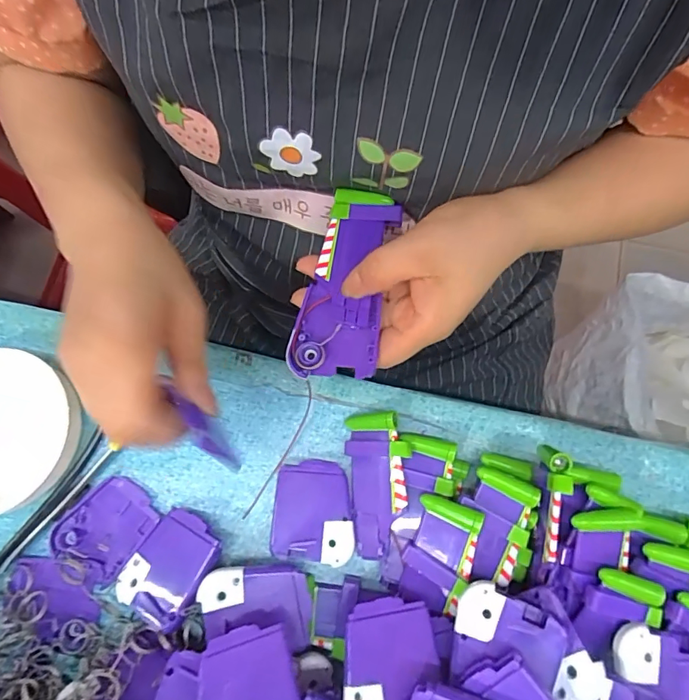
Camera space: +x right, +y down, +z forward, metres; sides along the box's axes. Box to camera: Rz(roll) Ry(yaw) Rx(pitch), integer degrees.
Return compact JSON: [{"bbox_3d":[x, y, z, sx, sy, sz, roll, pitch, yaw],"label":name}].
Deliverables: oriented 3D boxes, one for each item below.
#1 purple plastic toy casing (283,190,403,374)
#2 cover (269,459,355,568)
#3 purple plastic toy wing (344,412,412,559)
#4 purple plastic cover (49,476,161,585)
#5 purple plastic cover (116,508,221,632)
[{"bbox_3d":[0.002,-0.041,0.286,0.049,0.008,0.119,12,79,4],"label":"purple plastic toy casing"},{"bbox_3d":[-0.020,0.105,0.304,0.052,0.012,0.062,5,72,2],"label":"cover"},{"bbox_3d":[0.024,0.087,0.305,0.042,0.014,0.088,-10,73,25],"label":"purple plastic toy wing"},{"bbox_3d":[-0.156,0.115,0.301,0.050,0.009,0.060,35,75,10],"label":"purple plastic cover"},{"bbox_3d":[-0.108,0.134,0.289,0.049,0.011,0.060,22,70,27],"label":"purple plastic cover"}]

